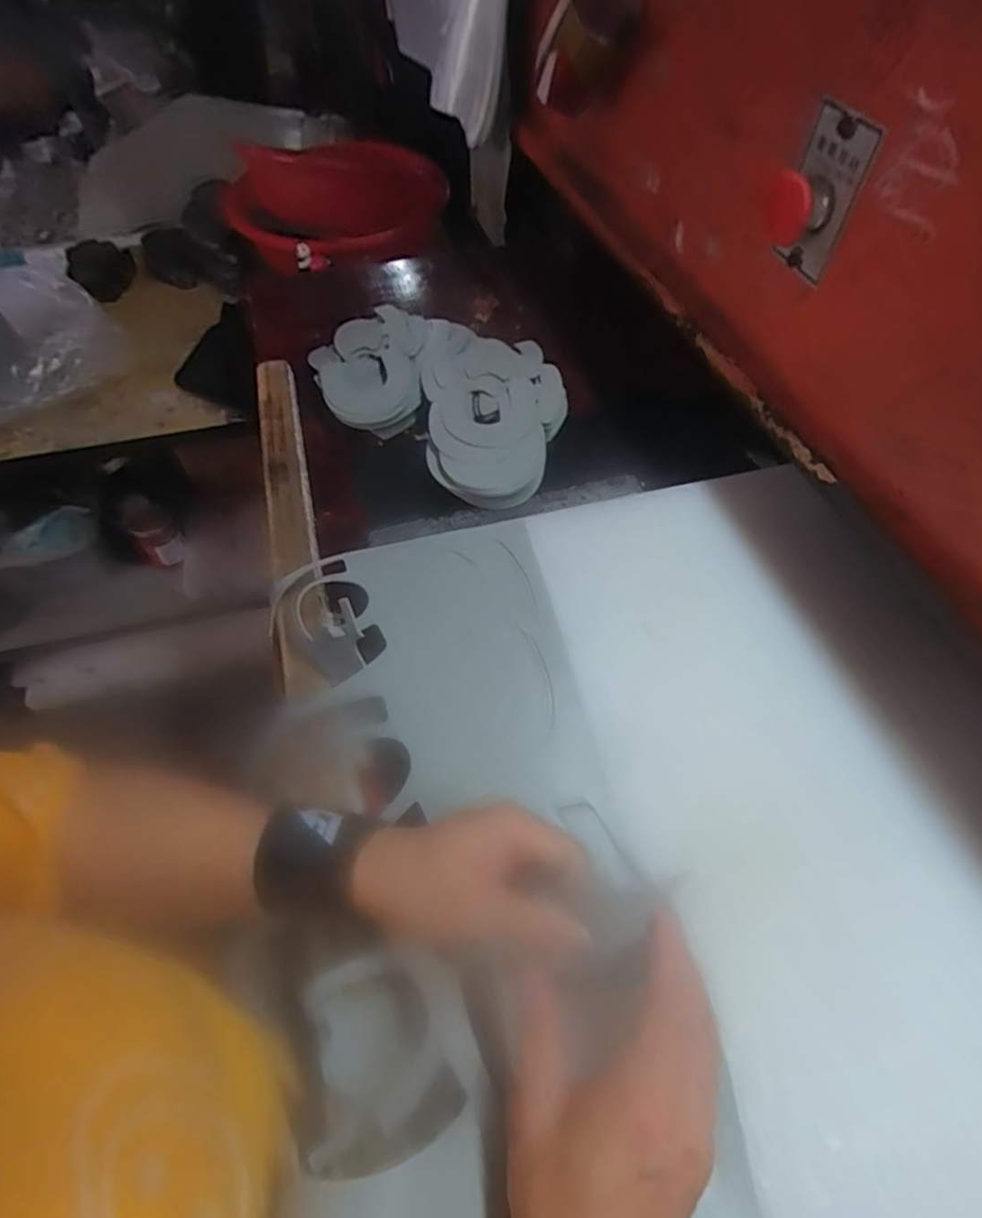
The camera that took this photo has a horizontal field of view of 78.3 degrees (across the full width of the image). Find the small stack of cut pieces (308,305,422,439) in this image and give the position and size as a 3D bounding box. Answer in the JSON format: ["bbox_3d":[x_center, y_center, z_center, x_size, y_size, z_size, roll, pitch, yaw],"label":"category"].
[{"bbox_3d":[-0.133,-0.254,0.649,0.111,0.040,0.182,-14,57,-10],"label":"small stack of cut pieces"}]

